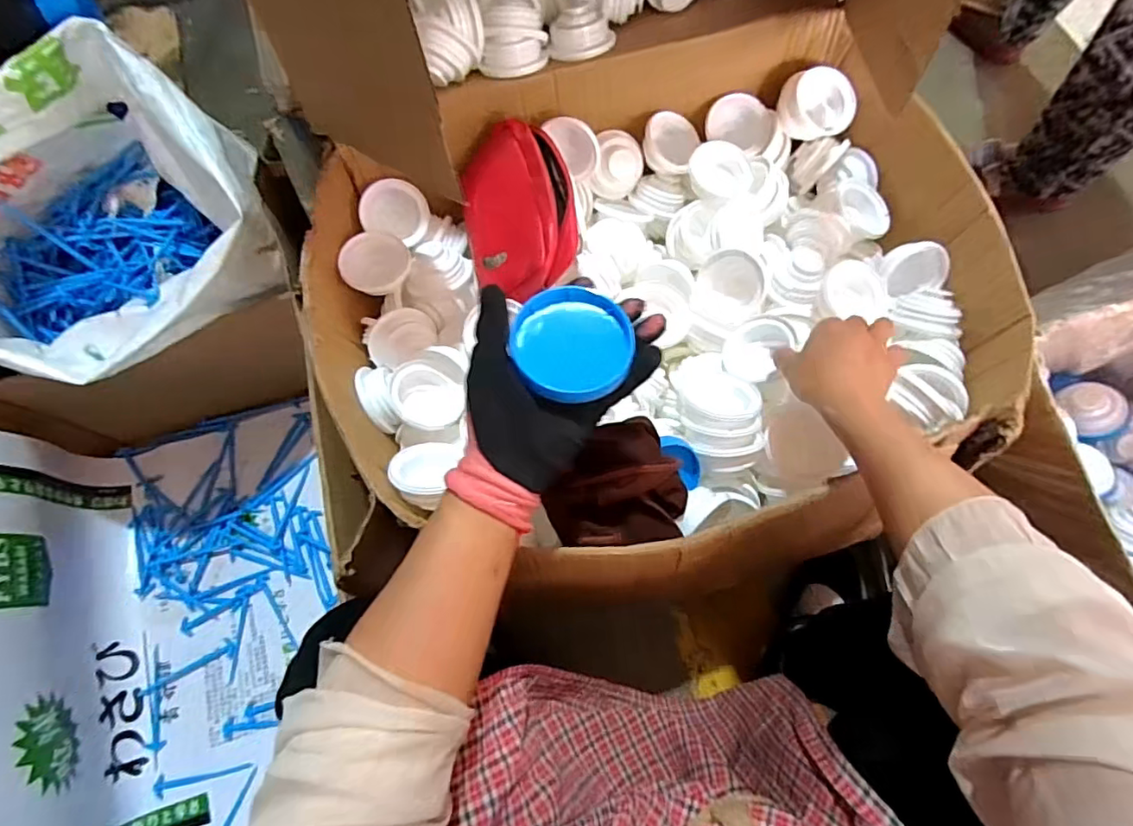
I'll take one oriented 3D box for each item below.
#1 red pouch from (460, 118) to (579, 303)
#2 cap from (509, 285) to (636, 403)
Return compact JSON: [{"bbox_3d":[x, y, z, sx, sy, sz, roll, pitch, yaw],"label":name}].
[{"bbox_3d":[-0.049,-0.207,0.613,0.128,0.050,0.181,-18,77,35],"label":"red pouch"},{"bbox_3d":[0.004,-0.049,0.378,0.074,0.012,0.080,-1,72,2],"label":"cap"}]

